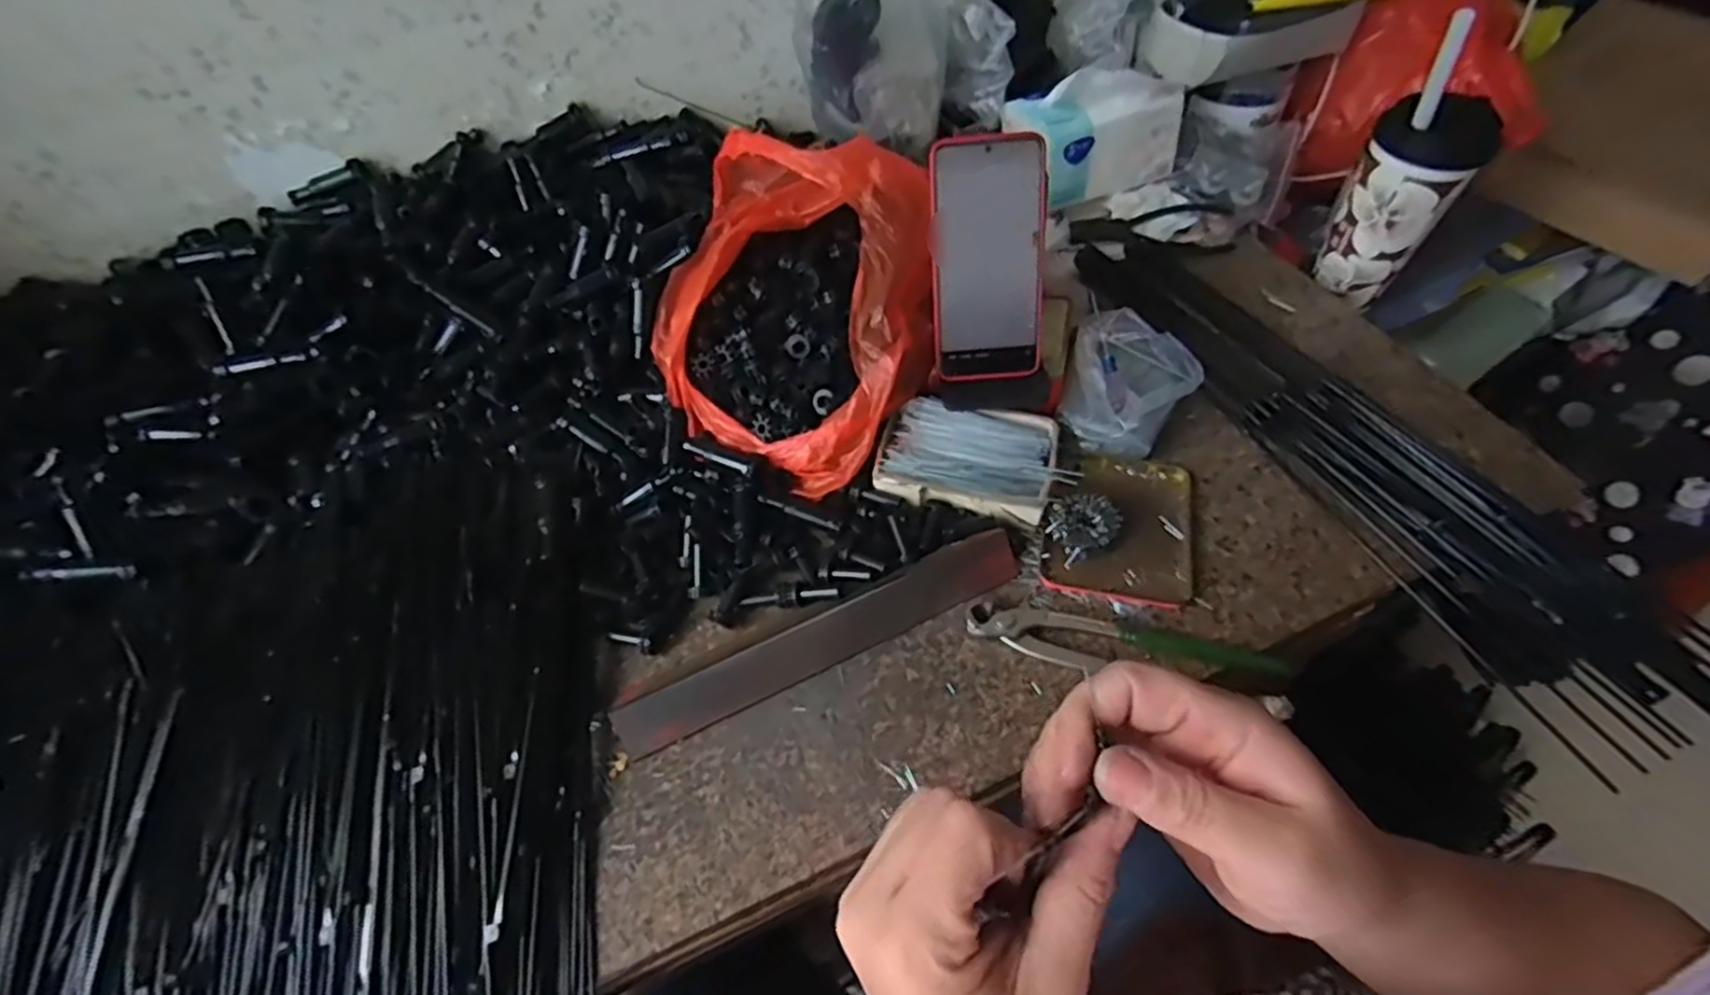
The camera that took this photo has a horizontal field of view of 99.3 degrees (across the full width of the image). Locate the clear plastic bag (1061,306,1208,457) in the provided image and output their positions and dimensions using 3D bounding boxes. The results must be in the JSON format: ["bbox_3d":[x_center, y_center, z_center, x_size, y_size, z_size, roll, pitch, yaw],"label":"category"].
[{"bbox_3d":[0.215,-0.091,0.569,0.091,0.043,0.117,16,60,8],"label":"clear plastic bag"}]

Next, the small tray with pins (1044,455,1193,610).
[{"bbox_3d":[0.193,0.021,0.527,0.100,0.012,0.124,13,60,6],"label":"small tray with pins"}]

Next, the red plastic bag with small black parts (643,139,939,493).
[{"bbox_3d":[-0.045,-0.146,0.546,0.212,0.135,0.216,21,61,11],"label":"red plastic bag with small black parts"}]

